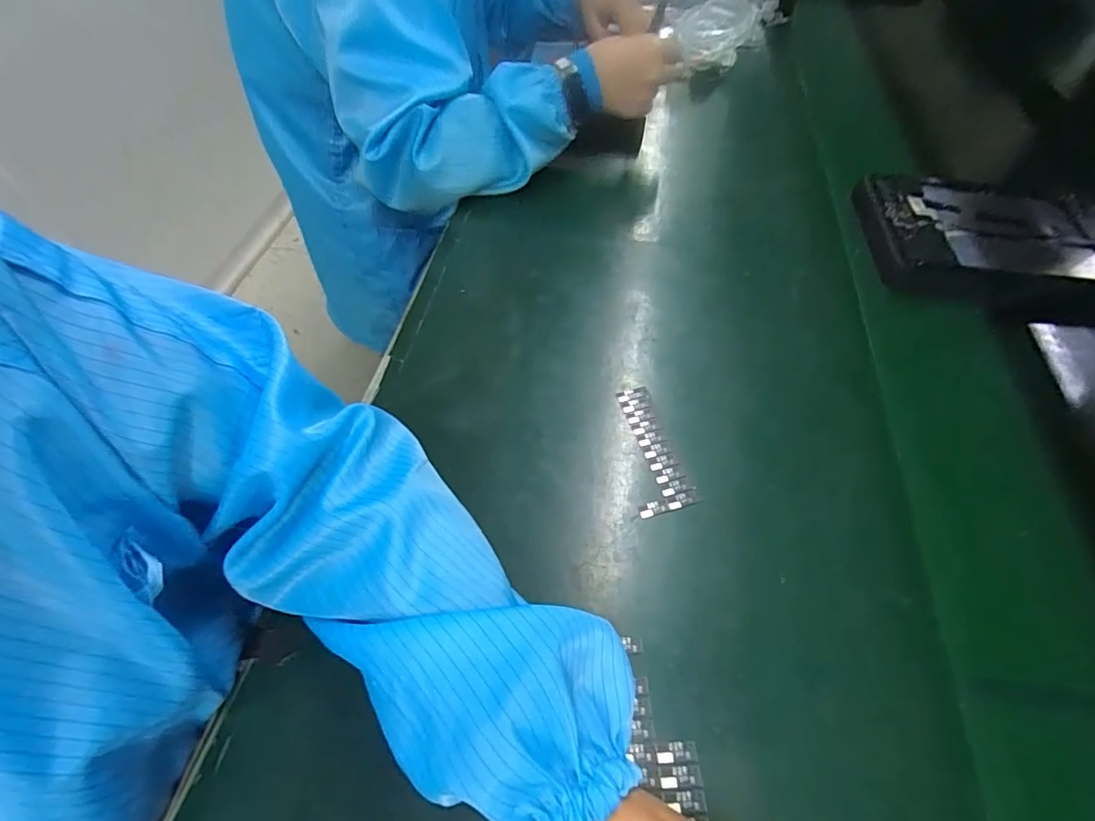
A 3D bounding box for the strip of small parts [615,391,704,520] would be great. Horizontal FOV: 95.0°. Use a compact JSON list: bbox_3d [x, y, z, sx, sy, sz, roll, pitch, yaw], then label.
[{"bbox_3d":[0.069,0.026,0.357,0.040,0.004,0.099,-13,56,-10],"label":"strip of small parts"}]

